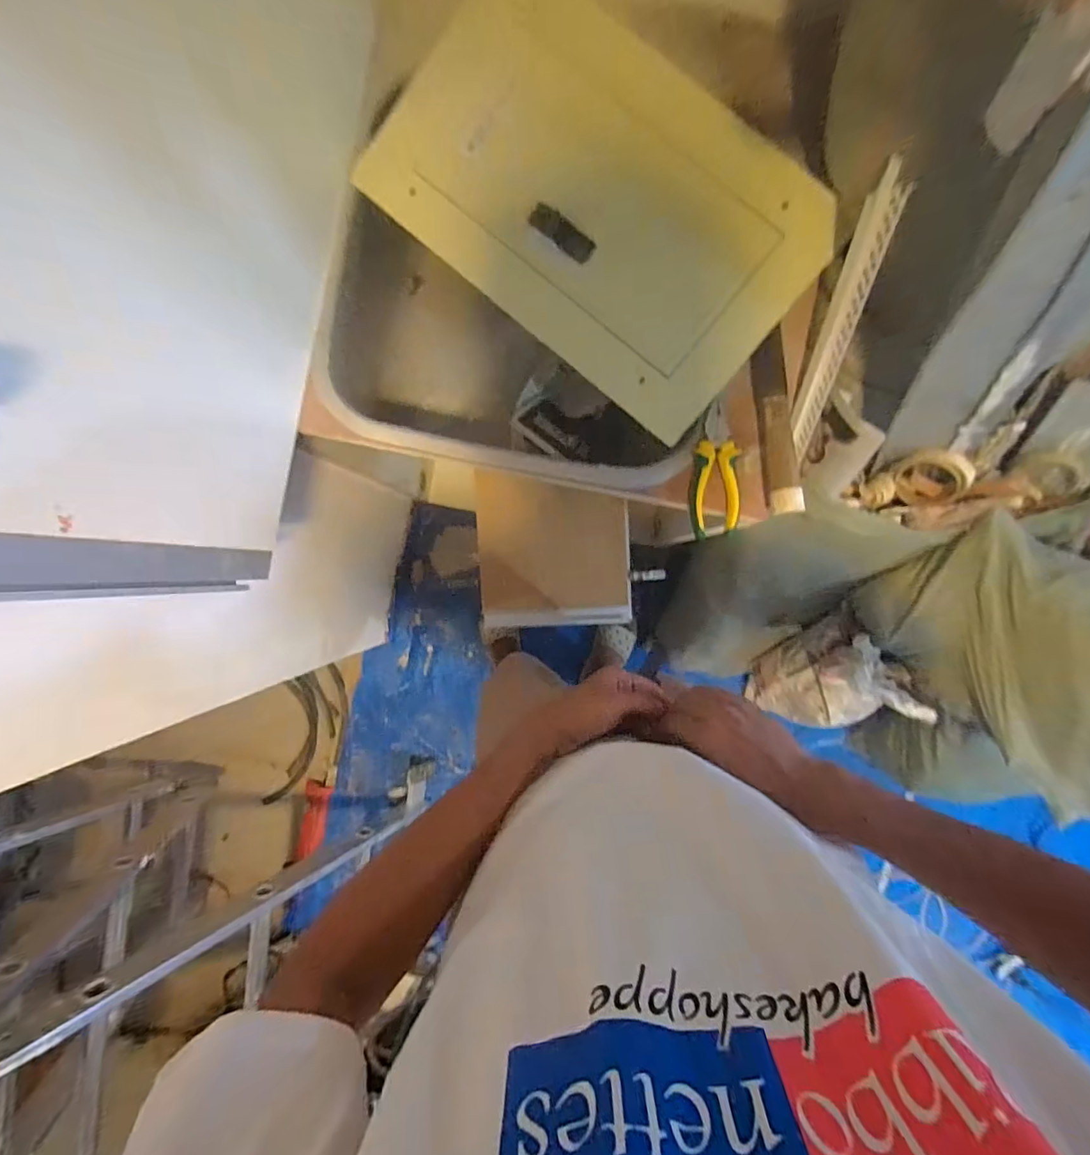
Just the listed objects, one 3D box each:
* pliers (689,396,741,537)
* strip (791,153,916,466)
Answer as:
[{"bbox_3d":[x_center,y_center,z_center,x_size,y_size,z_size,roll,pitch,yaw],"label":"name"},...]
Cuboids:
[{"bbox_3d":[0.194,-0.120,0.573,0.052,0.017,0.147,2,91,3],"label":"pliers"},{"bbox_3d":[0.321,-0.263,0.563,0.027,0.318,0.032,-9,55,3],"label":"strip"}]

